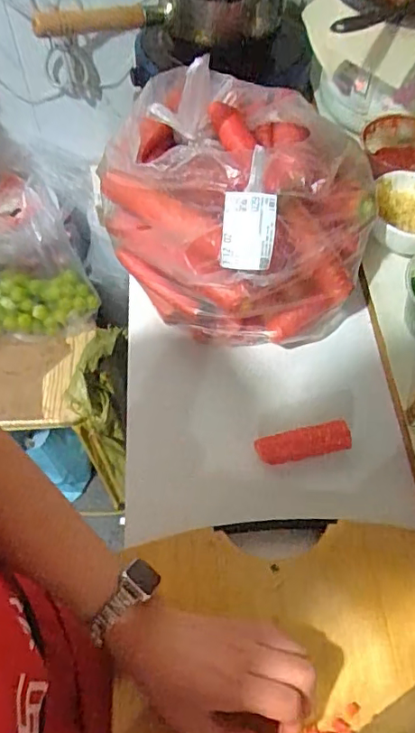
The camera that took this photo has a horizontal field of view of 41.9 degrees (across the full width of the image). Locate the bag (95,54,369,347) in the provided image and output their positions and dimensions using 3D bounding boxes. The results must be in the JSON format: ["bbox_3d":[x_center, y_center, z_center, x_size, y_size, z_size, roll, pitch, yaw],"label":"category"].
[{"bbox_3d":[0.029,-0.174,0.593,0.297,0.174,0.252,31,62,17],"label":"bag"}]

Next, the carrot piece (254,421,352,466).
[{"bbox_3d":[0.094,0.073,0.523,0.090,0.023,0.025,-9,58,-7],"label":"carrot piece"}]

